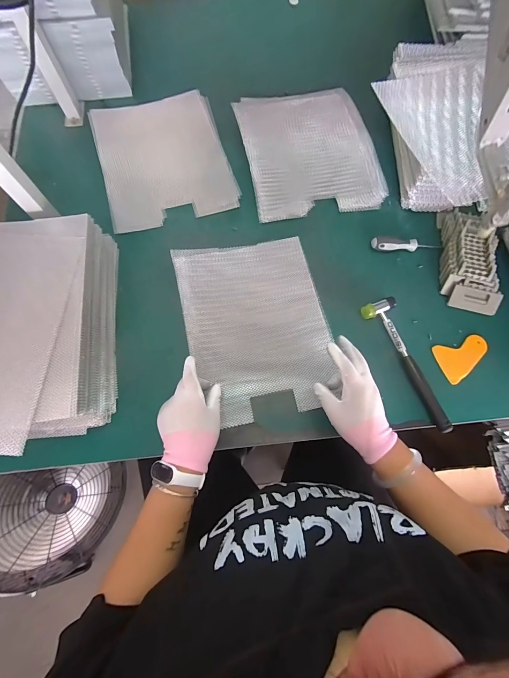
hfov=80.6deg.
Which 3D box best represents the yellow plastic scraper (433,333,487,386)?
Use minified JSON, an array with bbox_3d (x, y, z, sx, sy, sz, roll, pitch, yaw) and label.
[{"bbox_3d":[0.379,0.035,0.541,0.099,0.006,0.070,-16,73,-6],"label":"yellow plastic scraper"}]

